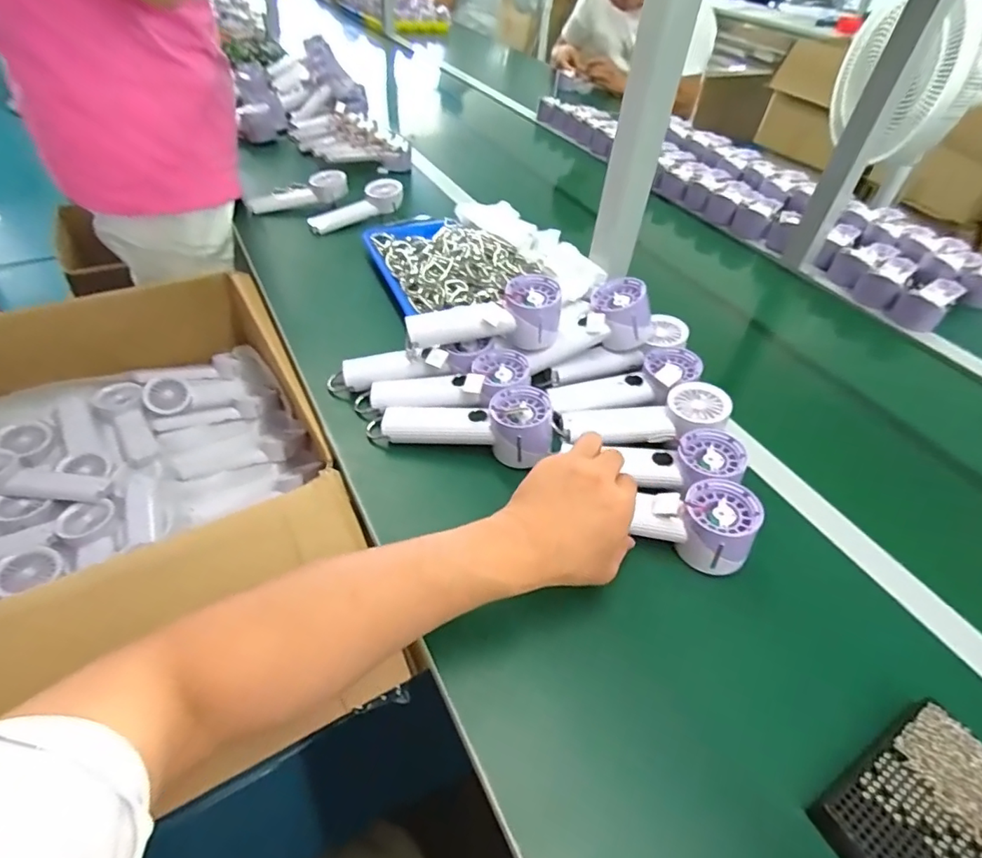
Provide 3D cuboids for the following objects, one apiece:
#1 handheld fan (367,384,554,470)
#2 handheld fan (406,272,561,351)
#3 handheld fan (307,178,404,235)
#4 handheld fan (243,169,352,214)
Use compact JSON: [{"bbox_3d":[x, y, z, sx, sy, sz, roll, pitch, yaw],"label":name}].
[{"bbox_3d":[-0.031,-0.011,0.563,0.187,0.057,0.069,11,45,6],"label":"handheld fan"},{"bbox_3d":[-0.007,-0.127,0.614,0.173,0.068,0.057,-2,46,-8],"label":"handheld fan"},{"bbox_3d":[-0.231,-0.380,0.929,0.169,0.038,0.052,-31,54,-11],"label":"handheld fan"},{"bbox_3d":[-0.338,-0.413,0.963,0.175,0.048,0.066,-15,47,0],"label":"handheld fan"}]

